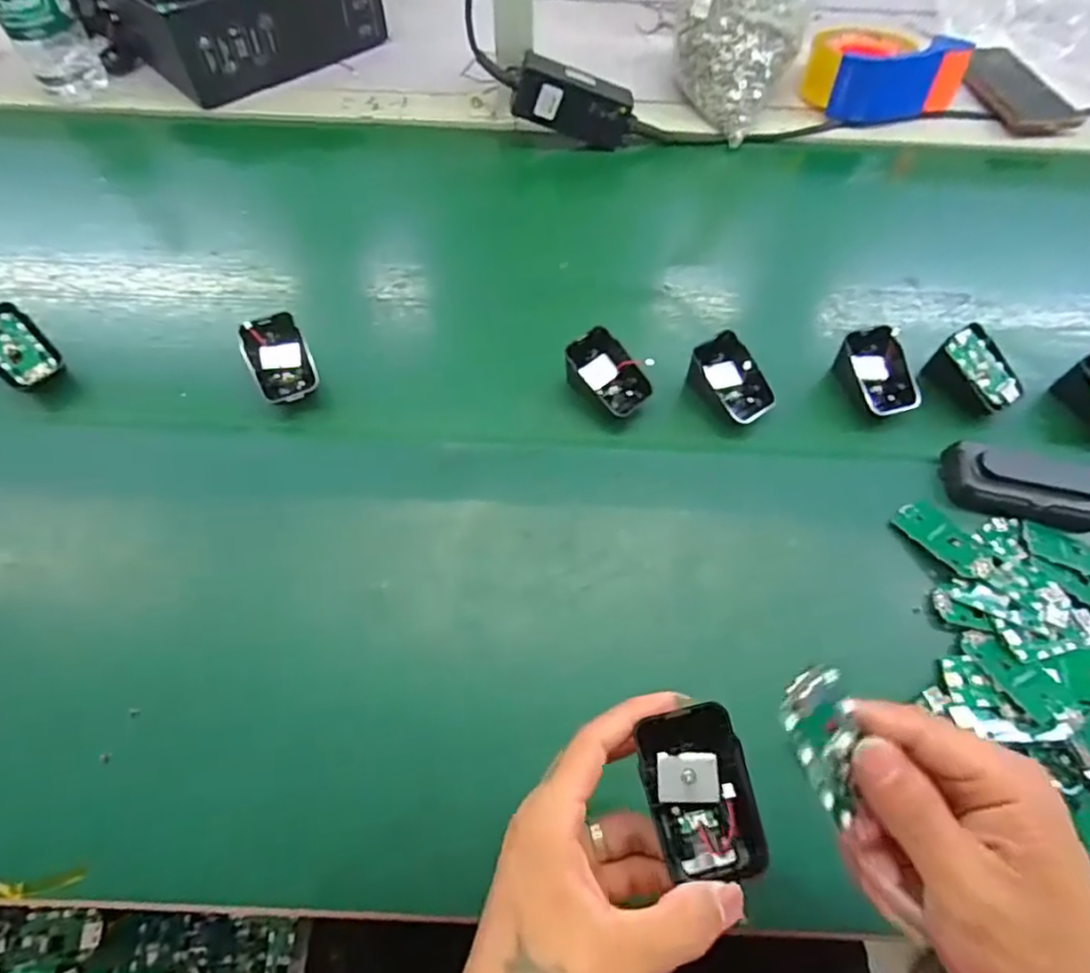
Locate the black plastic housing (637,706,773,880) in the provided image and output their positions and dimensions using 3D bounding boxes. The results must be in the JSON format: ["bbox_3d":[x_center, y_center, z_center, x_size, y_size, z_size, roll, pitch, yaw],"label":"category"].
[{"bbox_3d":[0.067,0.134,0.278,0.043,0.023,0.067,-16,68,-8],"label":"black plastic housing"}]

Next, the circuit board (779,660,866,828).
[{"bbox_3d":[0.109,0.096,0.242,0.032,0.008,0.059,-36,105,-25],"label":"circuit board"}]

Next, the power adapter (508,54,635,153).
[{"bbox_3d":[0.033,-0.375,0.633,0.124,0.057,0.031,9,65,-21],"label":"power adapter"}]

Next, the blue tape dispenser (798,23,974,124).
[{"bbox_3d":[0.360,-0.444,0.683,0.155,0.053,0.099,17,62,10],"label":"blue tape dispenser"}]

